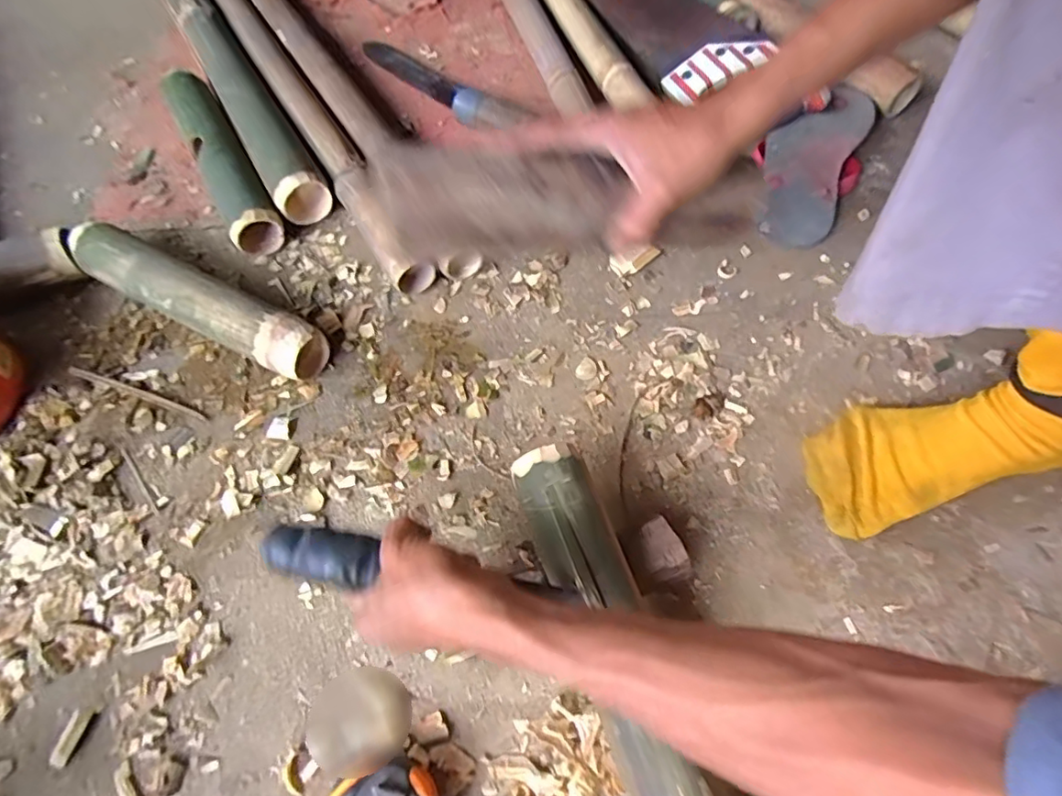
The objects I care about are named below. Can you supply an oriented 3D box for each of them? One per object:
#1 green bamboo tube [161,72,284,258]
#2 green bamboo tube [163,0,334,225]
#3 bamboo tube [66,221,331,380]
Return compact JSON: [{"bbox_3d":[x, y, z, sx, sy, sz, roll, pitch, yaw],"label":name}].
[{"bbox_3d":[-0.339,-0.261,0.628,0.051,0.064,0.258,-28,64,-14],"label":"green bamboo tube"},{"bbox_3d":[-0.394,-0.434,0.722,0.054,0.053,0.624,-28,64,-15],"label":"green bamboo tube"},{"bbox_3d":[-0.313,-0.091,0.539,0.275,0.055,0.053,25,64,14],"label":"bamboo tube"}]

